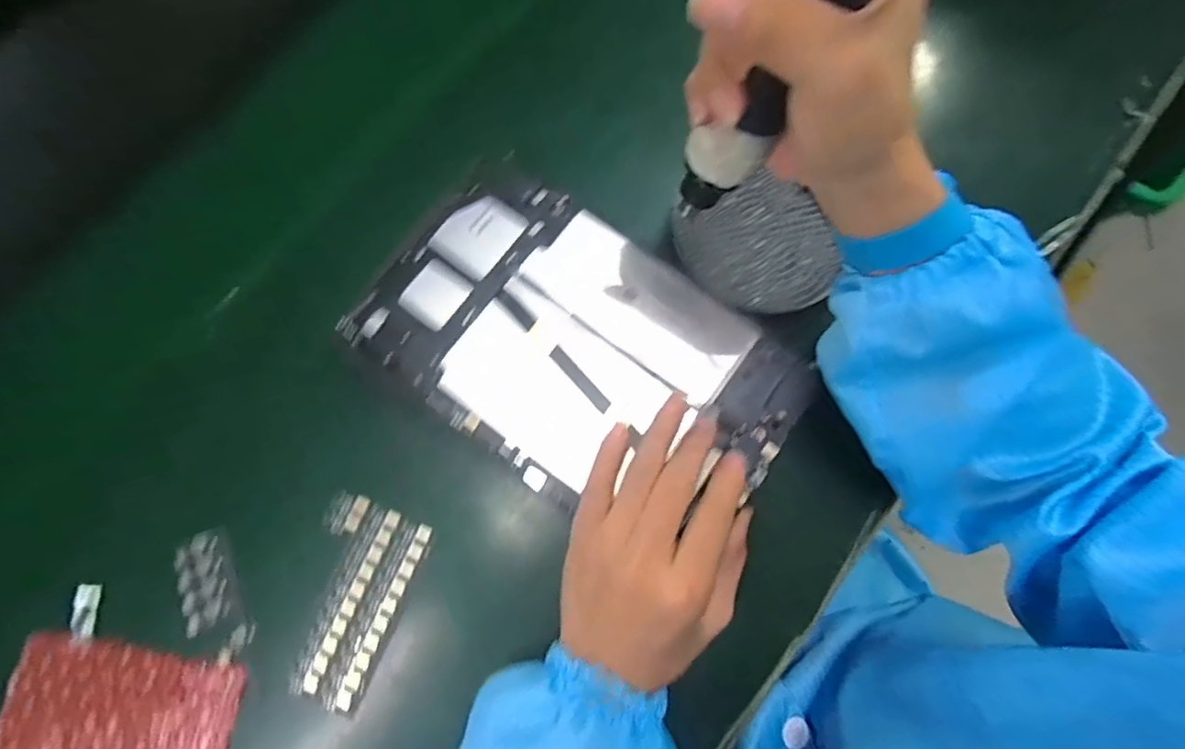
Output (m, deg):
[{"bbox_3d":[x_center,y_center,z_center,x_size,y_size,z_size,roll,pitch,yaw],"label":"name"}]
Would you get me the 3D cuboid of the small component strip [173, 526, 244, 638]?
[{"bbox_3d":[-0.209,0.111,0.300,0.028,0.007,0.048,-22,76,-4],"label":"small component strip"}]

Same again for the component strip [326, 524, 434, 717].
[{"bbox_3d":[-0.115,0.130,0.298,0.017,0.005,0.098,22,77,7],"label":"component strip"}]

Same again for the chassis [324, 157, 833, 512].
[{"bbox_3d":[-0.008,-0.012,0.314,0.235,0.011,0.142,36,81,6],"label":"chassis"}]

